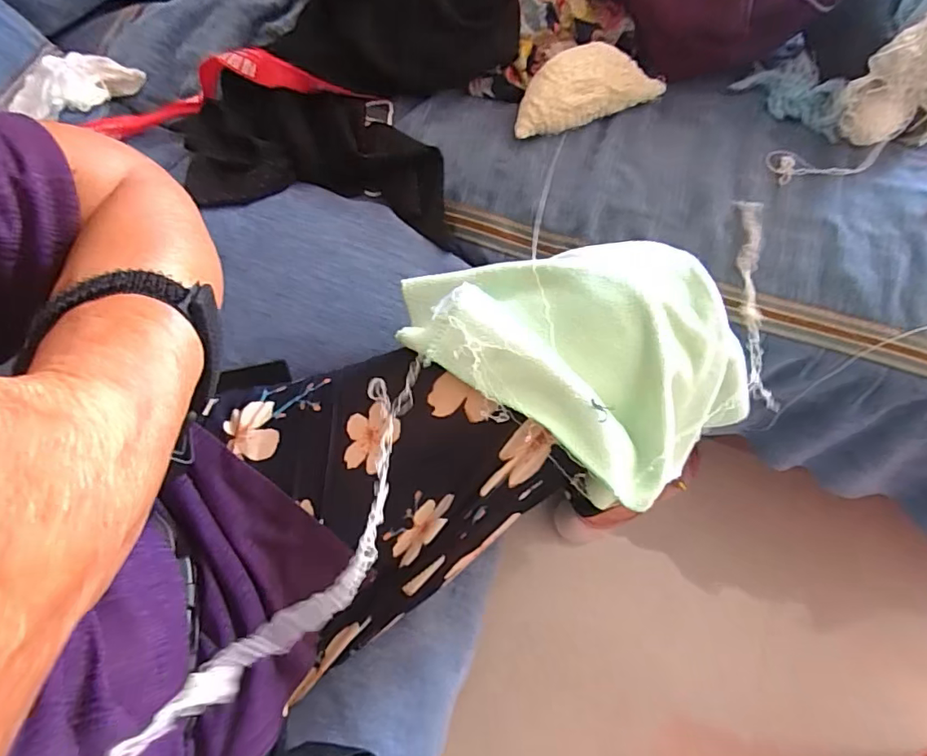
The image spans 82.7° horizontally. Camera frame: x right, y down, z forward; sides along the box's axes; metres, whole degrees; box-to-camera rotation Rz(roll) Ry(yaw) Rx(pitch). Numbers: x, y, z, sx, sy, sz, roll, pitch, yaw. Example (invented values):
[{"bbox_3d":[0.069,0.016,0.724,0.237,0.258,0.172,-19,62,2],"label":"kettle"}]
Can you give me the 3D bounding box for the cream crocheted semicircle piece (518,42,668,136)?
[{"bbox_3d":[0.109,-0.261,0.472,0.147,0.041,0.048,-25,69,-13],"label":"cream crocheted semicircle piece"}]

